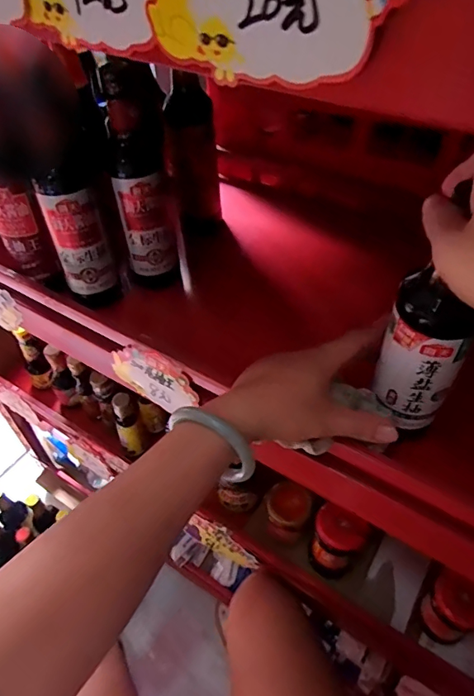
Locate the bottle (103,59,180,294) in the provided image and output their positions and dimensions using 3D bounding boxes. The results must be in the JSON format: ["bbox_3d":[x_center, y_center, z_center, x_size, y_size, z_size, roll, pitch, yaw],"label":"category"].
[{"bbox_3d":[-0.104,-0.168,0.530,0.063,0.241,0.051,-9,48,-6],"label":"bottle"}]

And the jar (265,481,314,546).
[{"bbox_3d":[0.075,0.246,0.705,0.064,0.080,0.072,2,48,4],"label":"jar"}]

